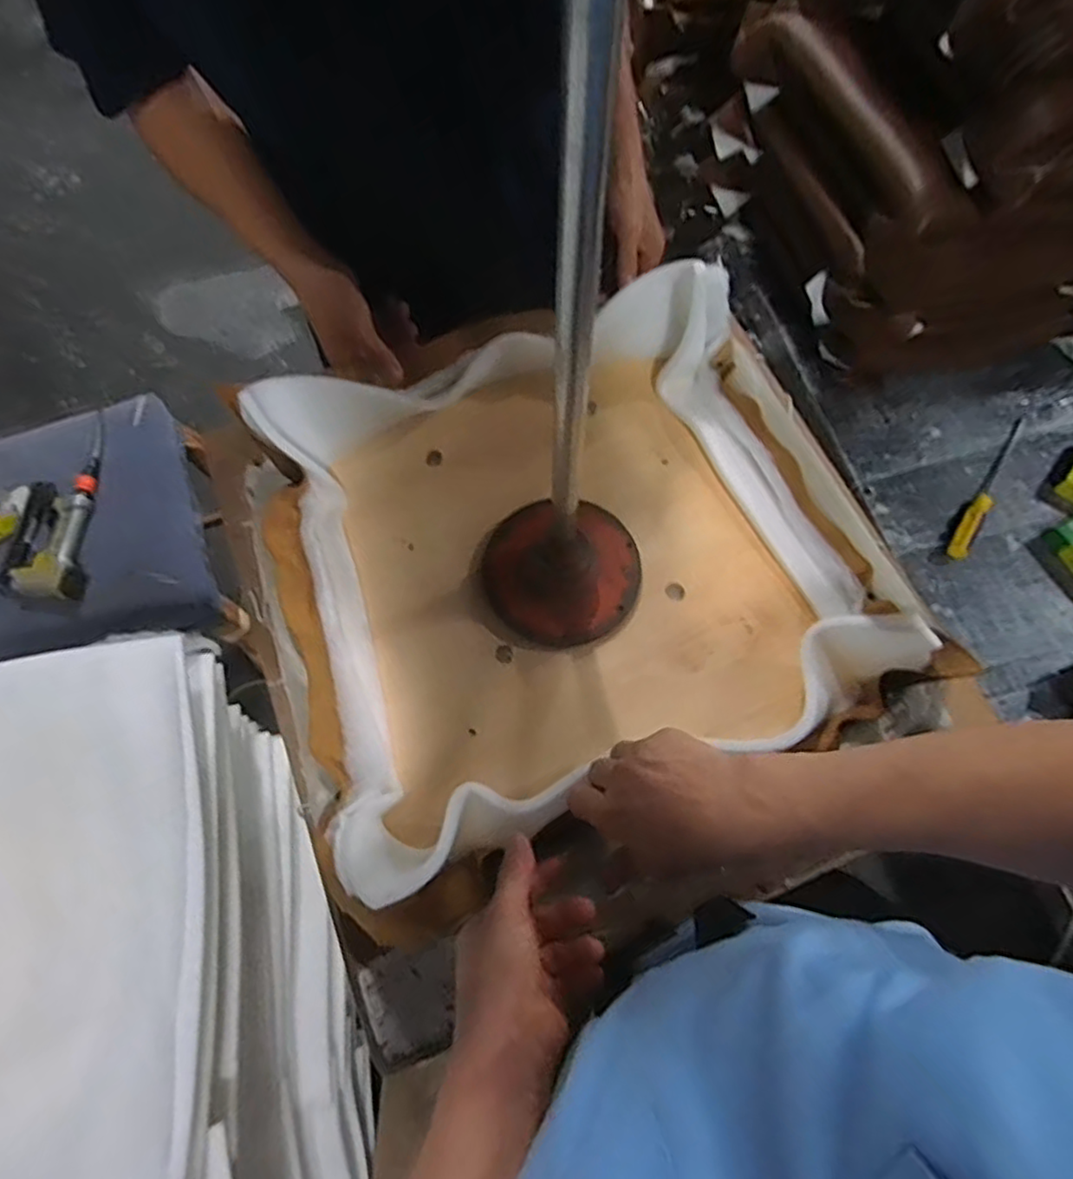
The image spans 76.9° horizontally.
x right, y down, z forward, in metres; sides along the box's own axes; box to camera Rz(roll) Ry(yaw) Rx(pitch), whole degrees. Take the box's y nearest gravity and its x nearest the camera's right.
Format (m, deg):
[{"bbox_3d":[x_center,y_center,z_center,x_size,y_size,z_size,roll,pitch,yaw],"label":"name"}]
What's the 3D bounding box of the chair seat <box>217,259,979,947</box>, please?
[{"bbox_3d":[0.018,-0.035,0.612,0.498,0.111,0.458,-22,70,-12],"label":"chair seat"}]

